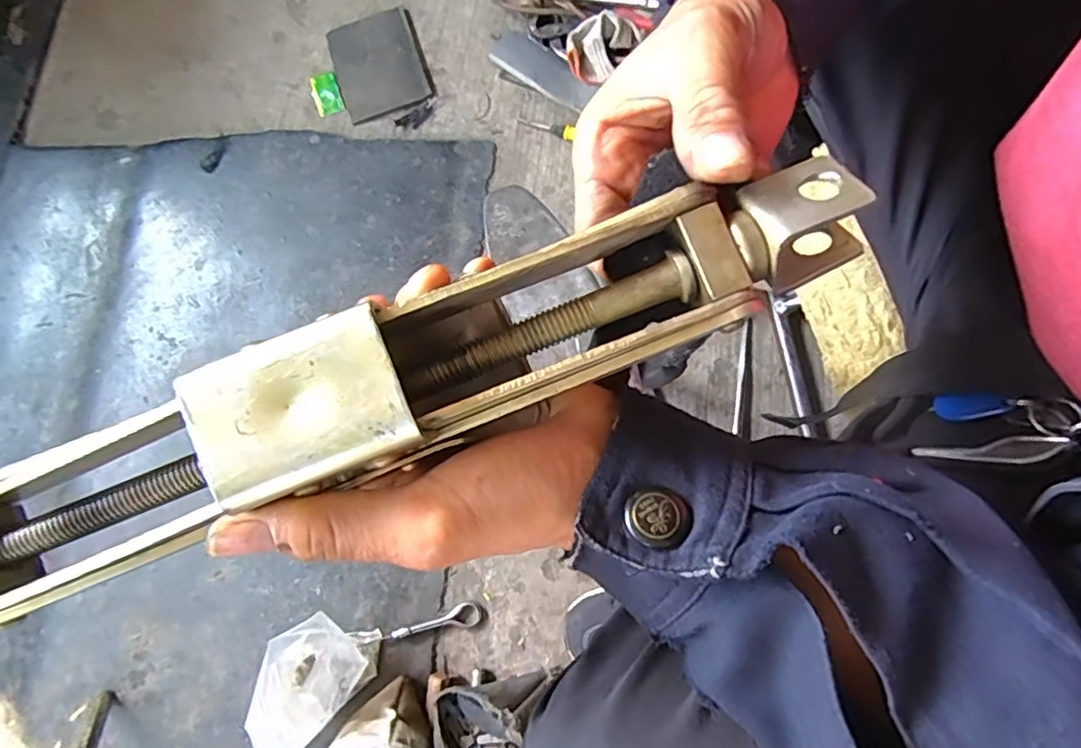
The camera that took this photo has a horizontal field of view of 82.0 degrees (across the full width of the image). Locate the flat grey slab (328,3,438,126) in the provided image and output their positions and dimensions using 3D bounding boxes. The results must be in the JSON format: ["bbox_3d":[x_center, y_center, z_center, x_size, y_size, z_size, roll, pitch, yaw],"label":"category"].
[{"bbox_3d":[-0.205,-0.395,0.786,0.110,0.005,0.144,-19,76,-2],"label":"flat grey slab"}]

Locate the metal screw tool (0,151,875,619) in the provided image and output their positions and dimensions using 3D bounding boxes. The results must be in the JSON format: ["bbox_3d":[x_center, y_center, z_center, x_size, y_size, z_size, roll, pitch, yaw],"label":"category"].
[{"bbox_3d":[-0.044,0.002,0.191,0.302,0.044,0.046,-22,75,-1],"label":"metal screw tool"}]

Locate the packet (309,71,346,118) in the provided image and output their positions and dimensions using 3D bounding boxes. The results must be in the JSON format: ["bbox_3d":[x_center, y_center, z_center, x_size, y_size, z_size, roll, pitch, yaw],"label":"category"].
[{"bbox_3d":[-0.279,-0.366,0.808,0.036,0.008,0.063,-21,76,-2],"label":"packet"}]

